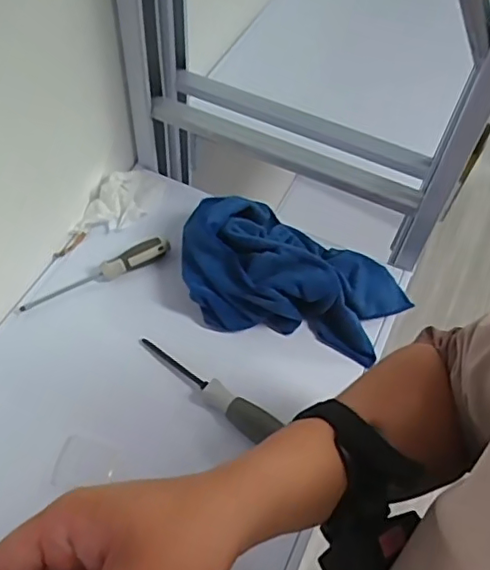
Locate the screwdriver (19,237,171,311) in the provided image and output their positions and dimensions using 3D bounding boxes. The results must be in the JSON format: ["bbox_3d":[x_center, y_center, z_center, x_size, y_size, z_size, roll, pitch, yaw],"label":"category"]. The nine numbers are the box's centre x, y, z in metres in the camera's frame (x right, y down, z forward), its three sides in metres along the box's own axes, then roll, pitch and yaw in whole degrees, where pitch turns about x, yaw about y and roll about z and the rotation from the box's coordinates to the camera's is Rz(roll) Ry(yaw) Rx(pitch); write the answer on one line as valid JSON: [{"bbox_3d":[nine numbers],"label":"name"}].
[{"bbox_3d":[-0.175,-0.013,0.687,0.183,0.026,0.024,-22,60,-17],"label":"screwdriver"}]

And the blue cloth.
[{"bbox_3d":[0.059,-0.015,0.674,0.270,0.074,0.162,16,57,7],"label":"blue cloth"}]

